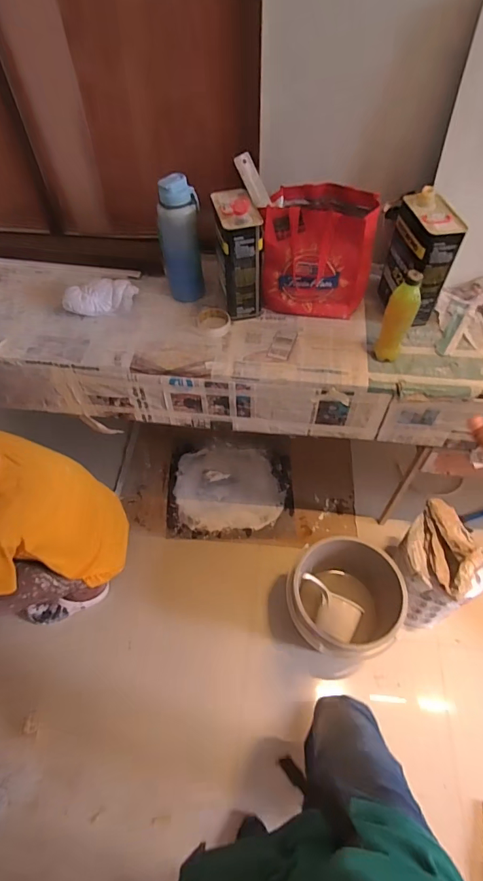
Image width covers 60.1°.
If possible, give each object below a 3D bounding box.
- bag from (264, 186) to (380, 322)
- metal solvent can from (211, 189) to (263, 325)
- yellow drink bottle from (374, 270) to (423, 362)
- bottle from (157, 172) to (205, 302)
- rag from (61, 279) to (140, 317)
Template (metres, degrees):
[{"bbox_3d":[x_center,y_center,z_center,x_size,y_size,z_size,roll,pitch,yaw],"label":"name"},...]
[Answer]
[{"bbox_3d":[0.182,-0.455,1.035,0.253,0.263,0.150,2,54,2],"label":"bag"},{"bbox_3d":[-0.010,-0.455,1.022,0.089,0.272,0.156,-10,54,-6],"label":"metal solvent can"},{"bbox_3d":[0.348,-0.271,0.926,0.062,0.216,0.054,18,56,14],"label":"yellow drink bottle"},{"bbox_3d":[-0.150,-0.495,1.040,0.104,0.278,0.109,-10,54,-7],"label":"bottle"},{"bbox_3d":[-0.365,-0.376,1.089,0.187,0.056,0.082,-4,54,-2],"label":"rag"}]

